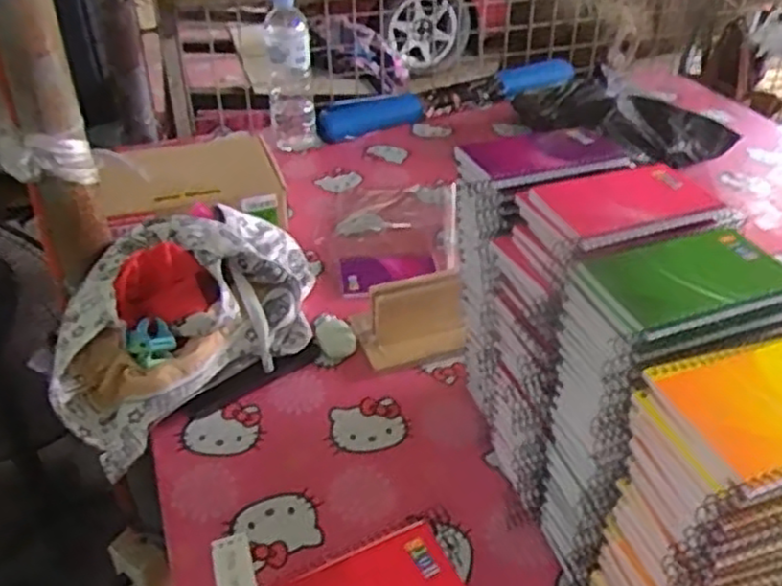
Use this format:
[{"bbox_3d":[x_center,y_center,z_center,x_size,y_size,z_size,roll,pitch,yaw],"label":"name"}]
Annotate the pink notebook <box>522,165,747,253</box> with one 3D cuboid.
[{"bbox_3d":[0.189,-0.070,0.574,0.145,0.012,0.088,-11,38,-14],"label":"pink notebook"}]

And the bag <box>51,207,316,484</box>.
[{"bbox_3d":[-0.224,0.021,0.817,0.324,0.142,0.173,-31,46,-34],"label":"bag"}]

